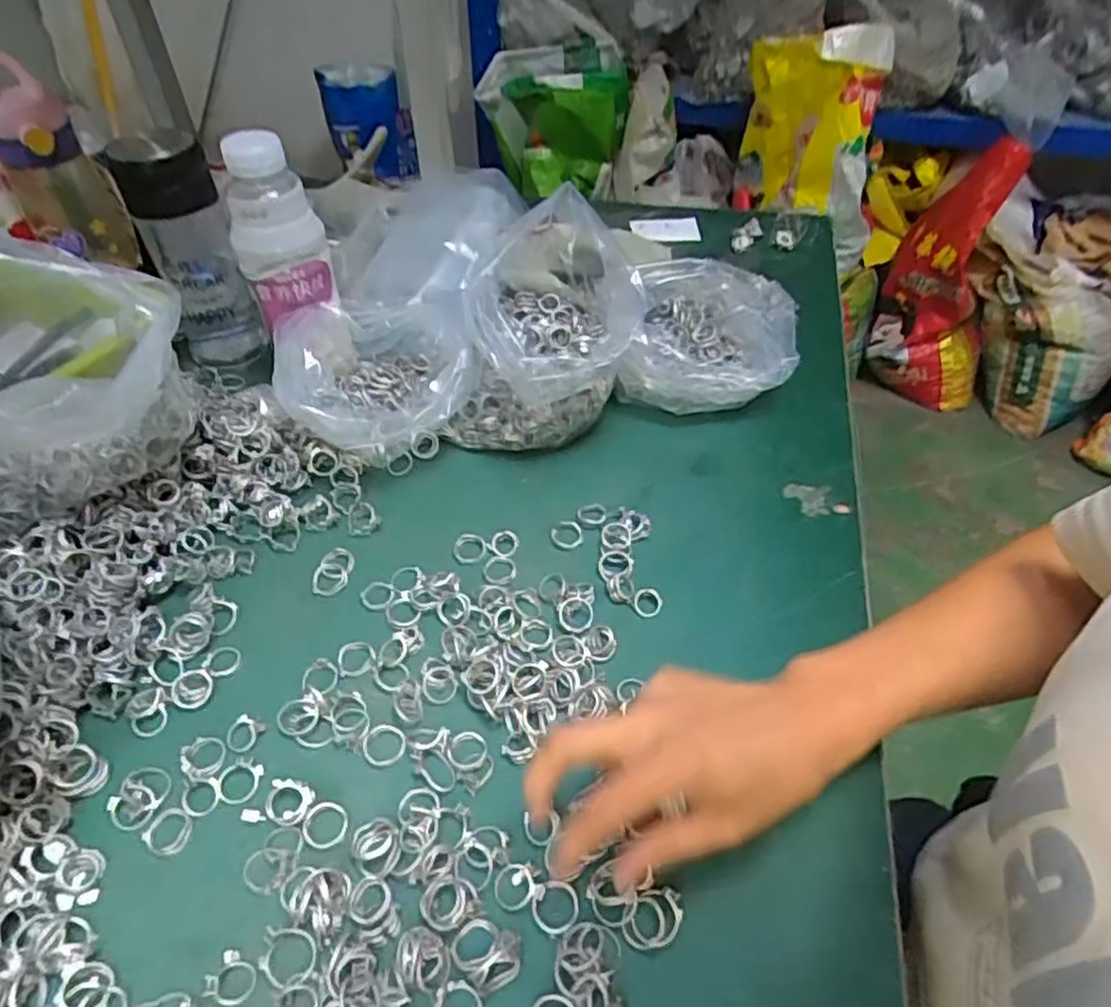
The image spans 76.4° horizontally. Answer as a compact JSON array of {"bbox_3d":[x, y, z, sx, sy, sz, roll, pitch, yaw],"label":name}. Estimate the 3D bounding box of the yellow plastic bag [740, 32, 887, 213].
[{"bbox_3d":[0.544,-0.825,1.549,0.170,0.321,0.274,-34,54,-27],"label":"yellow plastic bag"}]

